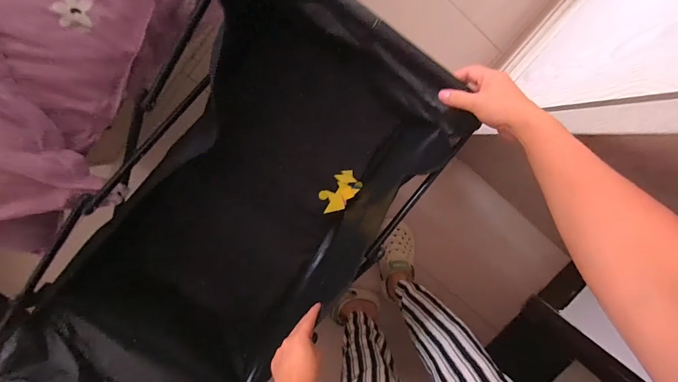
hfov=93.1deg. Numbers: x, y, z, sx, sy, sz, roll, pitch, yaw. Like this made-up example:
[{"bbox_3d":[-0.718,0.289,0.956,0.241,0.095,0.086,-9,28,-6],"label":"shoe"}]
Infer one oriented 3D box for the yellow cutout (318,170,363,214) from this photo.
[{"bbox_3d":[0.000,0.003,0.739,0.062,0.009,0.105,42,101,5],"label":"yellow cutout"}]

